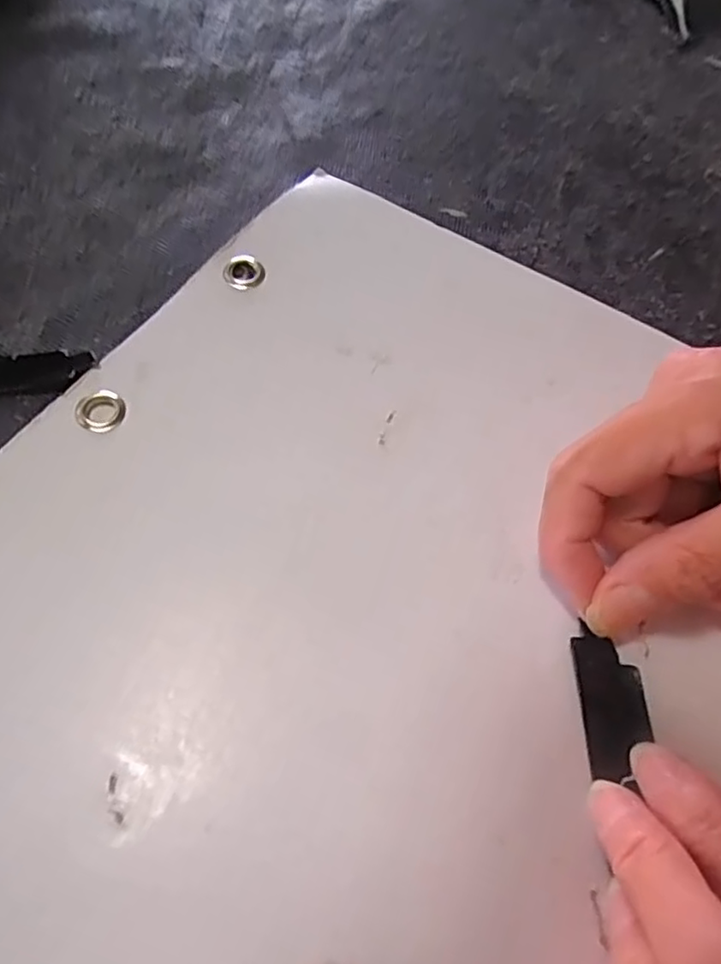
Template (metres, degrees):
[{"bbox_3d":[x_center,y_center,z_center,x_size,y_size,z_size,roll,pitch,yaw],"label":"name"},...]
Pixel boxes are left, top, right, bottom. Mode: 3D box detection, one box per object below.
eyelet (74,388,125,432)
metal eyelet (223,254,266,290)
[{"bbox_3d":[-0.087,-0.025,0.214,0.016,0.004,0.016,2,60,-3],"label":"eyelet"},{"bbox_3d":[-0.046,-0.083,0.249,0.015,0.004,0.016,2,60,-3],"label":"metal eyelet"}]

